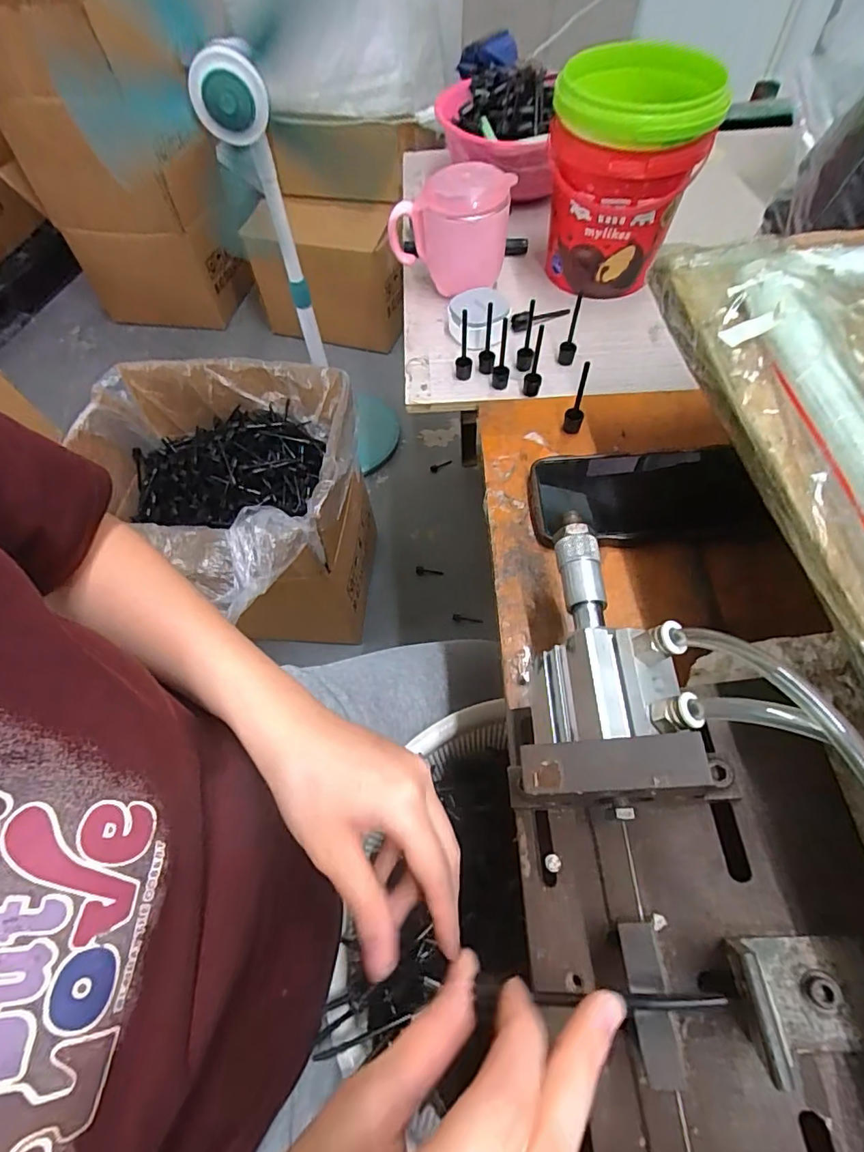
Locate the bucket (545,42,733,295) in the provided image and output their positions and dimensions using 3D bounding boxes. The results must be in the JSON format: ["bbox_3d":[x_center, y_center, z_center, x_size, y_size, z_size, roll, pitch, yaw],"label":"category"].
[{"bbox_3d":[0.174,-0.367,0.478,0.123,0.155,0.140,12,62,10],"label":"bucket"}]

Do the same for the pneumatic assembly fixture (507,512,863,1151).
[{"bbox_3d":[0.120,0.168,0.199,0.151,0.109,0.435,-3,60,1],"label":"pneumatic assembly fixture"}]

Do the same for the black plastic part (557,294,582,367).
[{"bbox_3d":[0.122,-0.214,0.448,0.014,0.059,0.011,12,62,10],"label":"black plastic part"}]

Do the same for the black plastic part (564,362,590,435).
[{"bbox_3d":[0.115,-0.137,0.400,0.014,0.068,0.011,12,62,10],"label":"black plastic part"}]

